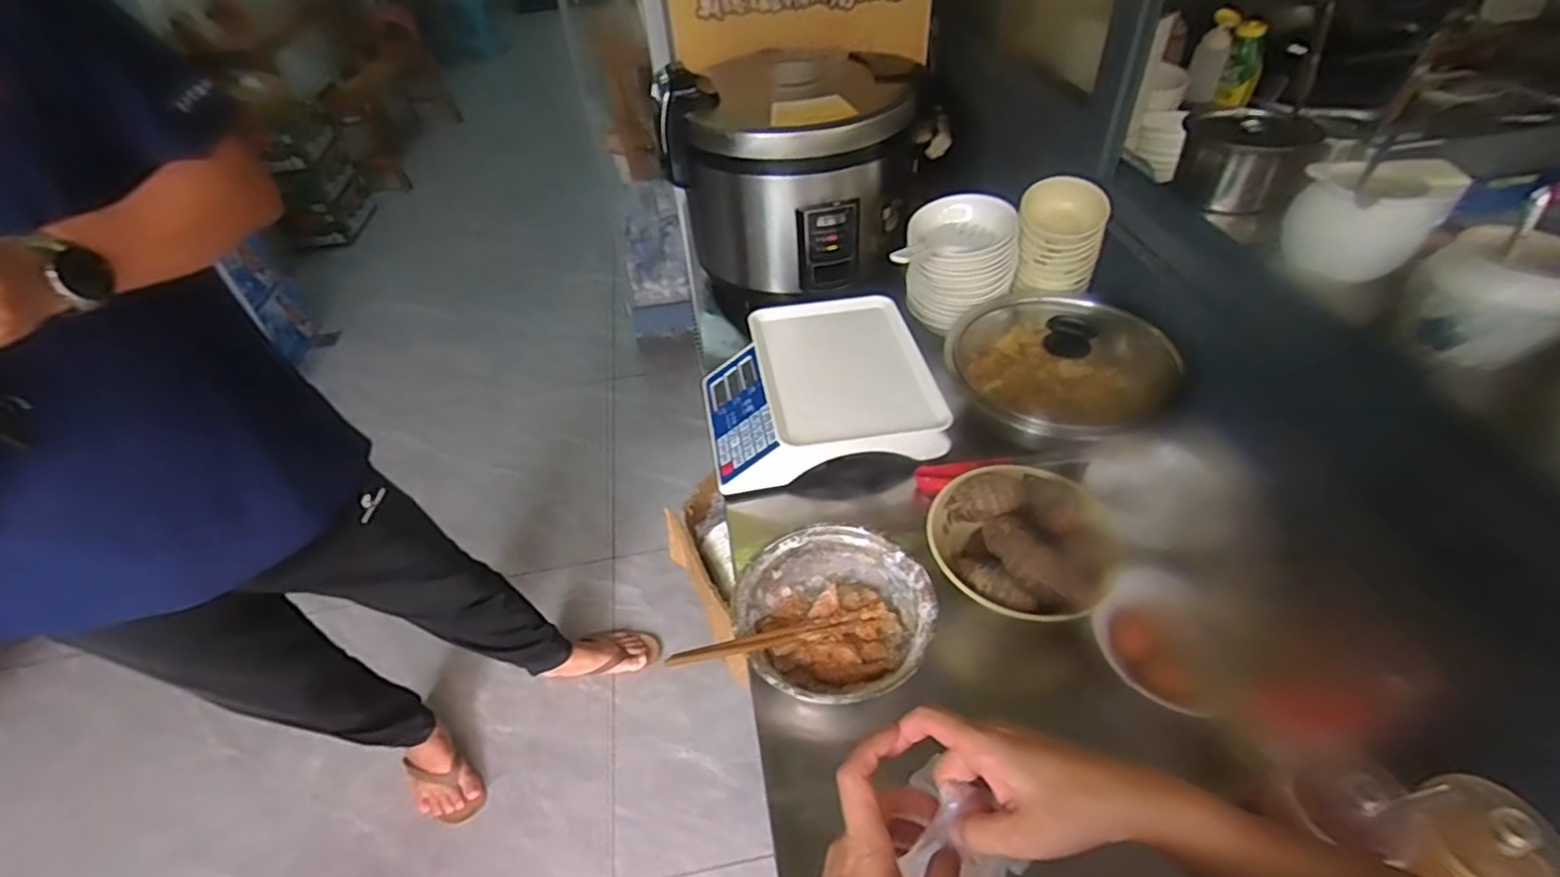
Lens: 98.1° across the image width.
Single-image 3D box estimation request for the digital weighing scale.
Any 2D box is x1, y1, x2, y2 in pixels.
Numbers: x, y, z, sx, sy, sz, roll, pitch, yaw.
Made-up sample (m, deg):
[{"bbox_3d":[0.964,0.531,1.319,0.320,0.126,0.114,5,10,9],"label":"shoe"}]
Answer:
[{"bbox_3d":[0.046,-0.074,0.938,0.296,0.091,0.279,-9,45,-5],"label":"digital weighing scale"}]

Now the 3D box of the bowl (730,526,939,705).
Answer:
[{"bbox_3d":[0.057,0.186,0.711,0.194,0.060,0.192,-2,45,2],"label":"bowl"}]

